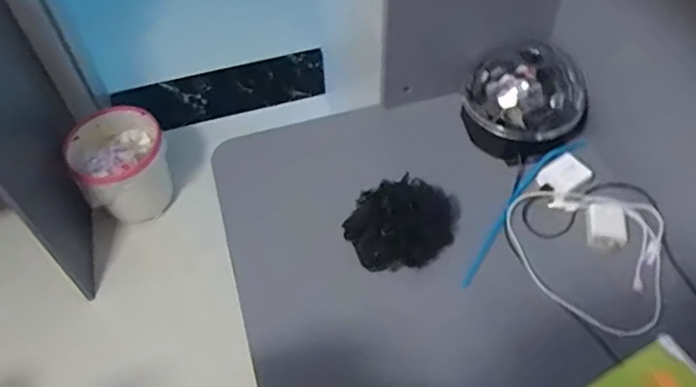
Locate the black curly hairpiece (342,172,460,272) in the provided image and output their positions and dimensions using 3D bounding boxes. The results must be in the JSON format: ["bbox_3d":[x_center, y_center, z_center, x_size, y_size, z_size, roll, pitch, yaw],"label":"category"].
[{"bbox_3d":[0.068,0.038,0.737,0.143,0.068,0.121,1,54,3],"label":"black curly hairpiece"}]

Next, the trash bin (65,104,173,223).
[{"bbox_3d":[-0.619,-0.074,1.627,0.250,0.239,0.253,-1,54,2],"label":"trash bin"}]

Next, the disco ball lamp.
[{"bbox_3d":[0.245,-0.141,0.801,0.172,0.129,0.143,15,56,13],"label":"disco ball lamp"}]

